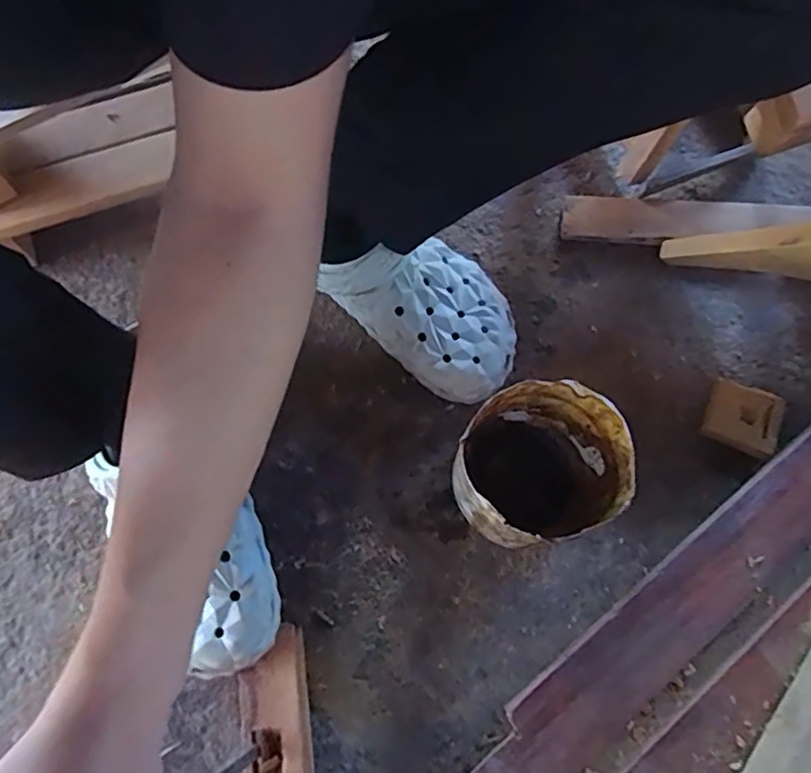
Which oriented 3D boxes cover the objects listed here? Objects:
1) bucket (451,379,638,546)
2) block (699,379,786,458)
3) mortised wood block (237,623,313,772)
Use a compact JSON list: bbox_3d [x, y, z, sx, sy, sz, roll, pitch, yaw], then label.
[{"bbox_3d":[0.099,0.064,0.491,0.117,0.123,0.110,1,71,-2],"label":"bucket"},{"bbox_3d":[0.308,0.029,0.564,0.061,0.021,0.060,23,72,6],"label":"block"},{"bbox_3d":[-0.094,0.266,0.456,0.052,0.045,0.158,-6,72,-2],"label":"mortised wood block"}]

